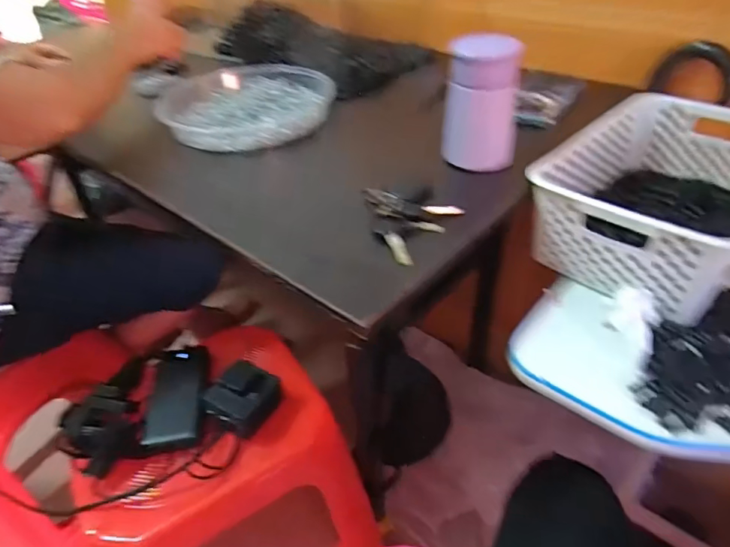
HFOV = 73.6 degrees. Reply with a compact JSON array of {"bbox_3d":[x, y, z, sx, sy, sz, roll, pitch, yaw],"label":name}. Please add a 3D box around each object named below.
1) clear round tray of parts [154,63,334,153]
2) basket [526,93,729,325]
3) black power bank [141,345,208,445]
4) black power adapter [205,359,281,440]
[{"bbox_3d":[-0.150,-0.230,0.667,0.237,0.037,0.178,-24,44,-22],"label":"clear round tray of parts"},{"bbox_3d":[0.348,-0.096,0.570,0.310,0.104,0.208,-31,47,-28],"label":"basket"},{"bbox_3d":[-0.250,0.159,0.652,0.074,0.023,0.142,-10,40,-7],"label":"black power bank"},{"bbox_3d":[-0.154,0.154,0.613,0.071,0.051,0.076,17,44,24],"label":"black power adapter"}]

